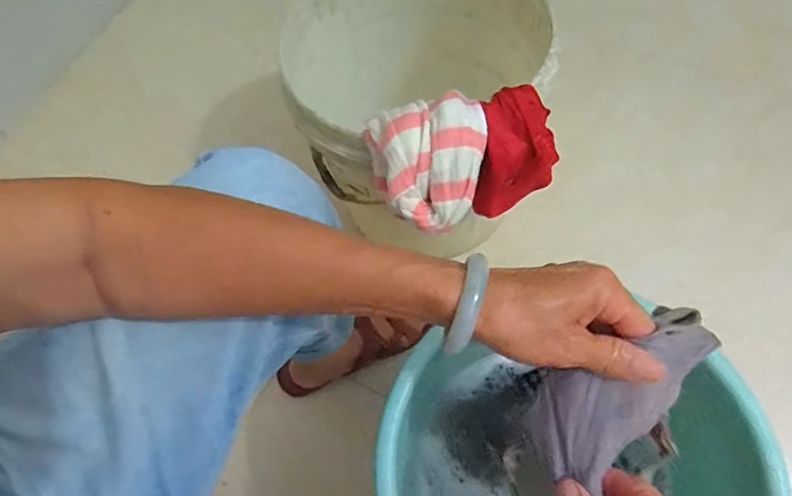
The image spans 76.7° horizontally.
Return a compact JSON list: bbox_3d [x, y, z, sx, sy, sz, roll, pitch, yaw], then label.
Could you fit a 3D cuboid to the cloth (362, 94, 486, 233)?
[{"bbox_3d":[0.038,-0.084,0.479,0.110,0.052,0.116,-18,65,-2],"label":"cloth"}]

